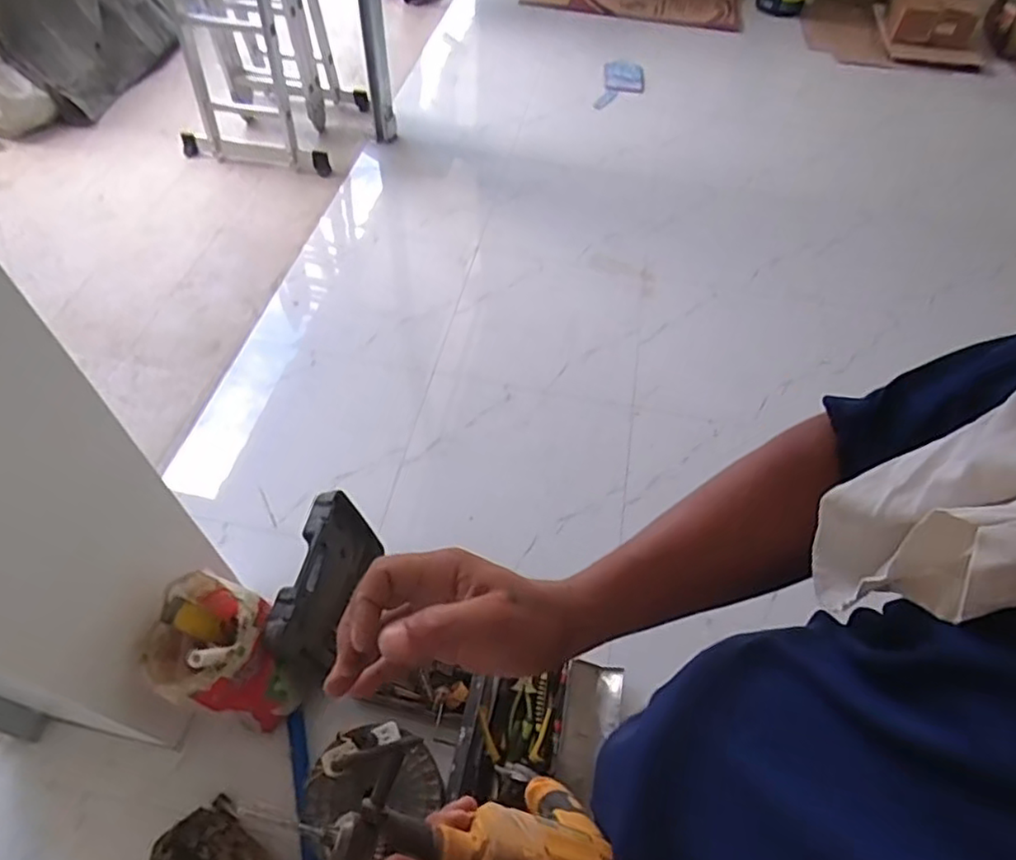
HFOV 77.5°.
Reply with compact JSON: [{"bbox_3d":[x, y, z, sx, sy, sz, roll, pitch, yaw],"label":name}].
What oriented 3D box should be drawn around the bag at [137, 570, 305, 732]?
[{"bbox_3d":[-0.509,0.421,1.169,0.210,0.336,0.193,14,55,7],"label":"bag"}]

